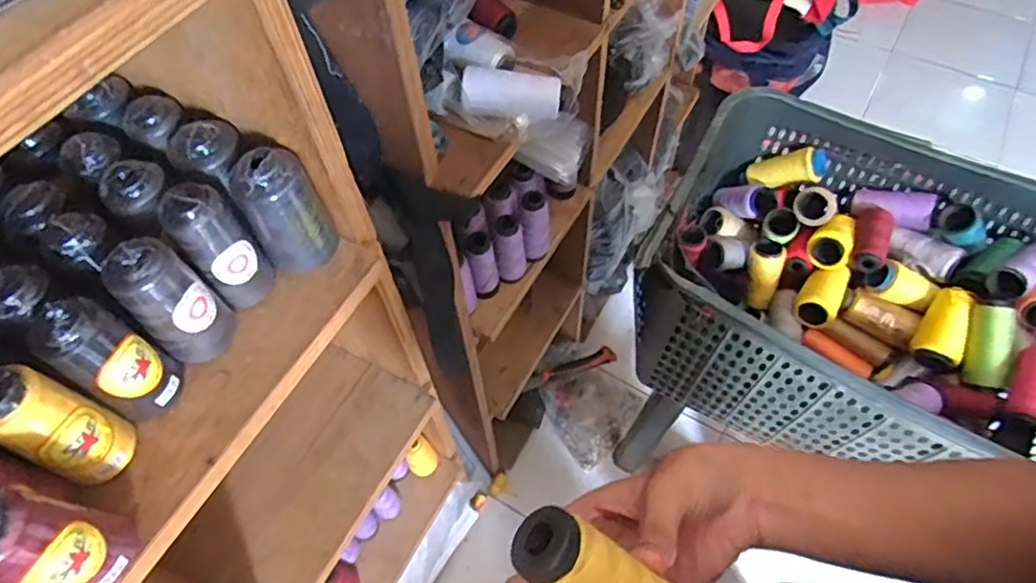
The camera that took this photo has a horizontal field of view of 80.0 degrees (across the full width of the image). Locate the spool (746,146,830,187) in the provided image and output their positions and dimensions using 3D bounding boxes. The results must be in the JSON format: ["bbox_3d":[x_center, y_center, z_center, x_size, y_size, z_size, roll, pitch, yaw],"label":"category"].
[{"bbox_3d":[0.411,-0.183,0.949,0.115,0.045,0.052,-7,52,33],"label":"spool"}]

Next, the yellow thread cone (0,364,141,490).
[{"bbox_3d":[-0.294,0.085,0.396,0.039,0.105,0.050,20,60,14],"label":"yellow thread cone"}]

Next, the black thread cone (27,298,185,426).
[{"bbox_3d":[-0.272,0.046,0.418,0.041,0.110,0.052,29,63,19],"label":"black thread cone"}]

